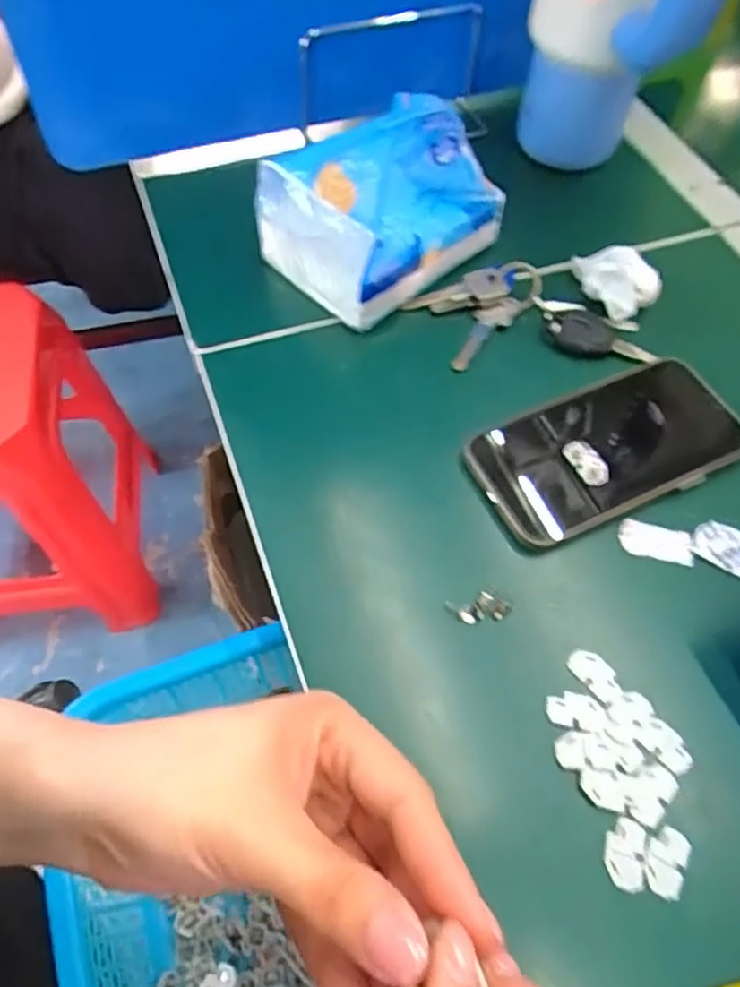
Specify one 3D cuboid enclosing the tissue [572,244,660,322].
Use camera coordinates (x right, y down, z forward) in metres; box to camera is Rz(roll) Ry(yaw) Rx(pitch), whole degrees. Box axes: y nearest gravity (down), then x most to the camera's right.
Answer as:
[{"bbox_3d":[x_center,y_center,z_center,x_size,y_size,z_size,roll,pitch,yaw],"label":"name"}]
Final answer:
[{"bbox_3d":[0.161,-0.147,0.441,0.042,0.026,0.057,-38,68,-22],"label":"tissue"}]

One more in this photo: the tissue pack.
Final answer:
[{"bbox_3d":[0.007,-0.188,0.426,0.129,0.088,0.095,-38,68,-22],"label":"tissue pack"}]

